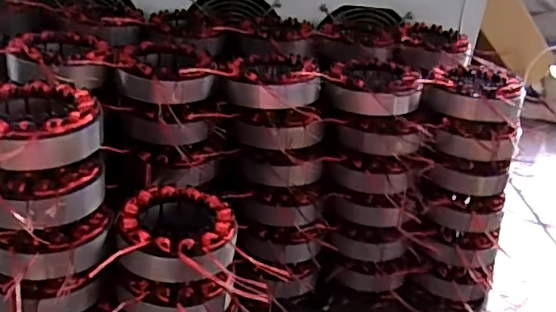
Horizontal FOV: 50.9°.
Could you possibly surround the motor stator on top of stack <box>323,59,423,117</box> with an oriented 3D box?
[{"bbox_3d":[0.092,-0.066,0.542,0.081,0.030,0.078,19,30,22],"label":"motor stator on top of stack"}]

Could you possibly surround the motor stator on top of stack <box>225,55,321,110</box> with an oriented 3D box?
[{"bbox_3d":[-0.004,-0.069,0.529,0.086,0.033,0.082,6,28,-2],"label":"motor stator on top of stack"}]

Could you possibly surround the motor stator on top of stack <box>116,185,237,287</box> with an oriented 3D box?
[{"bbox_3d":[-0.074,0.061,0.435,0.085,0.037,0.089,2,28,-10],"label":"motor stator on top of stack"}]

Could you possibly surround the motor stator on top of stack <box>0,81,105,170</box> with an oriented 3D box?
[{"bbox_3d":[-0.166,-0.019,0.392,0.083,0.035,0.080,-15,34,-35],"label":"motor stator on top of stack"}]

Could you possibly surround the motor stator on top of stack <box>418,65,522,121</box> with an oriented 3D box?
[{"bbox_3d":[0.187,-0.058,0.544,0.080,0.031,0.078,-20,38,-41],"label":"motor stator on top of stack"}]

